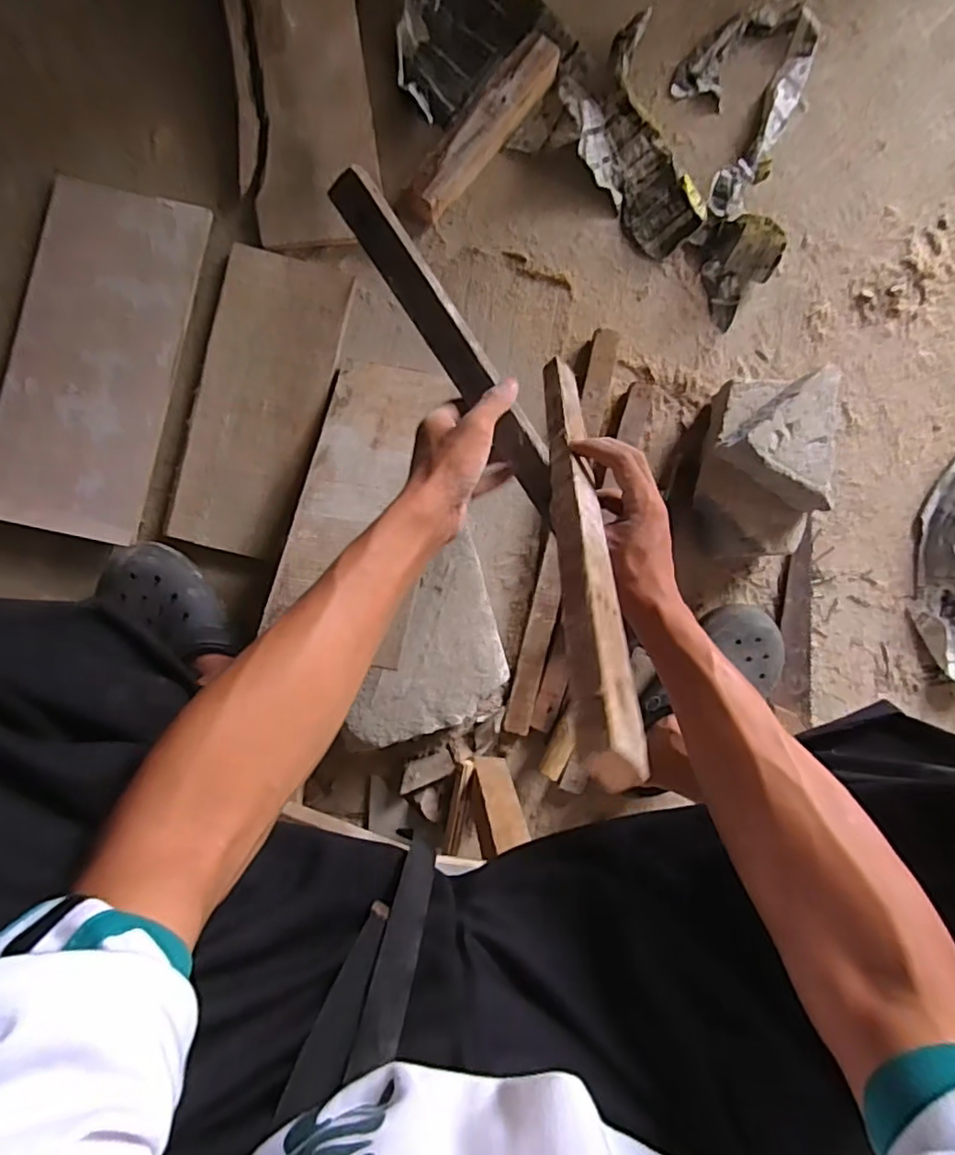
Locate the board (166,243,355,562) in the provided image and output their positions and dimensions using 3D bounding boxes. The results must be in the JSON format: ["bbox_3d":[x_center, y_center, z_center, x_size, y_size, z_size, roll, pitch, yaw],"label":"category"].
[{"bbox_3d":[-0.257,-0.206,0.696,0.142,0.015,0.349,14,89,-5],"label":"board"}]

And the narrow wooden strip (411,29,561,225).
[{"bbox_3d":[0.005,-0.538,0.705,0.058,0.039,0.245,39,87,-4],"label":"narrow wooden strip"}]

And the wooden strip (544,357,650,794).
[{"bbox_3d":[0.073,-0.066,0.445,0.038,0.474,0.020,10,130,-5],"label":"wooden strip"}]

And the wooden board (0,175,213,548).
[{"bbox_3d":[-0.436,-0.246,0.675,0.174,0.023,0.391,12,90,-5],"label":"wooden board"}]

